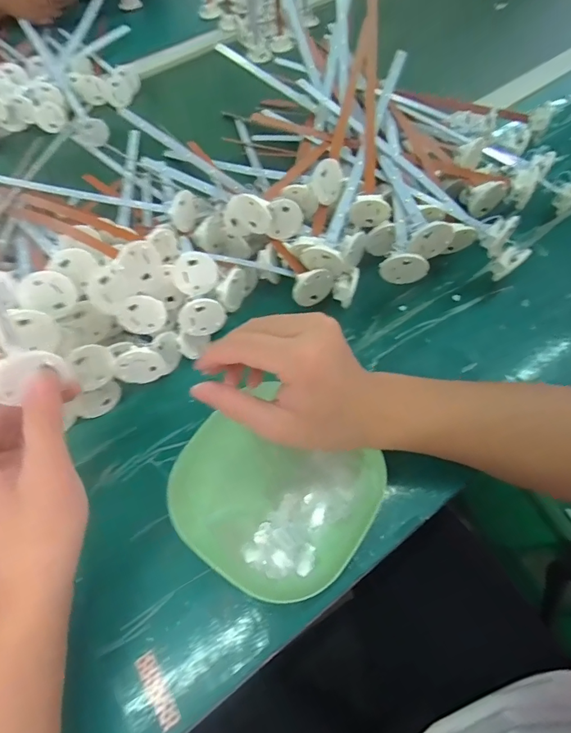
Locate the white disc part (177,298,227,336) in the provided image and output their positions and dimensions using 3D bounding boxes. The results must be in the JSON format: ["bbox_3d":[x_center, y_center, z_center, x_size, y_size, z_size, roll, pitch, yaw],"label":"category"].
[{"bbox_3d":[-0.070,-0.041,0.359,0.039,0.034,0.010,-16,60,-5],"label":"white disc part"}]

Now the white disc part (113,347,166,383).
[{"bbox_3d":[-0.119,0.000,0.350,0.038,0.031,0.008,-15,39,-17],"label":"white disc part"}]

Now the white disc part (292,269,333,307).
[{"bbox_3d":[0.024,-0.071,0.377,0.038,0.034,0.009,-30,52,0],"label":"white disc part"}]

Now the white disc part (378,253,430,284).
[{"bbox_3d":[0.102,-0.083,0.366,0.039,0.032,0.007,-8,59,27],"label":"white disc part"}]

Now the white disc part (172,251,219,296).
[{"bbox_3d":[-0.077,-0.079,0.365,0.037,0.036,0.006,-20,27,-6],"label":"white disc part"}]

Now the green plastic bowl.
[{"bbox_3d":[-0.009,0.092,0.324,0.143,0.030,0.128,29,66,19],"label":"green plastic bowl"}]

